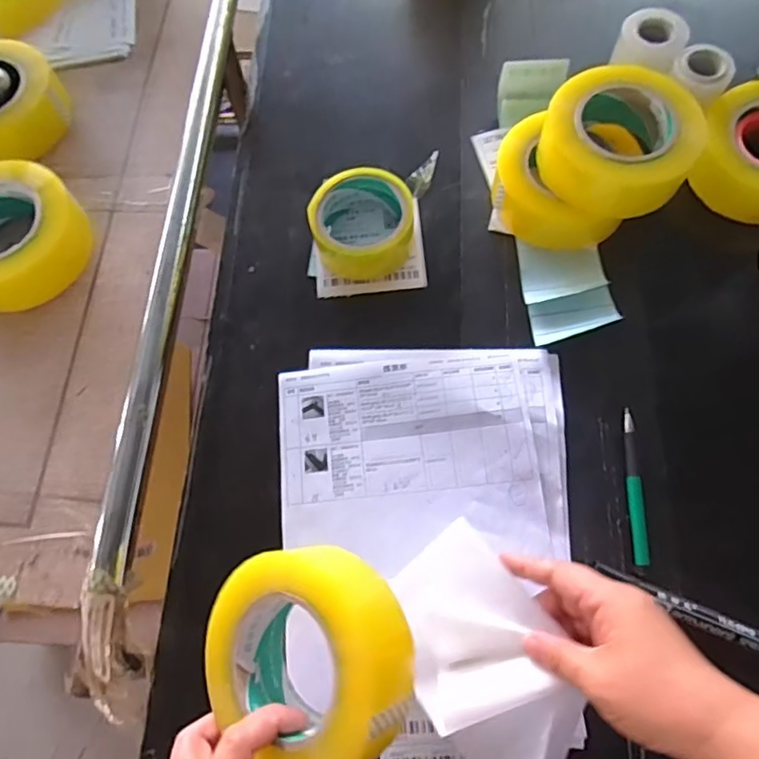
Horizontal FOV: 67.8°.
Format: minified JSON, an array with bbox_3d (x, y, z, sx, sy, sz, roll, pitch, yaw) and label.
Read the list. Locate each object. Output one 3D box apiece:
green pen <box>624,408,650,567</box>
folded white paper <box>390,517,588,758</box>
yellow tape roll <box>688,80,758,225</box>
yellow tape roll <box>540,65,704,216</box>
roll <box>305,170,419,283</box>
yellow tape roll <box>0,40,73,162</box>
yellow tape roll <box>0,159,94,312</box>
[{"bbox_3d":[0.202,0.083,0.450,0.012,0.008,0.122,2,69,1],"label":"green pen"},{"bbox_3d":[0.073,0.196,0.374,0.089,0.027,0.186,-17,68,-6],"label":"folded white paper"},{"bbox_3d":[0.362,-0.215,0.533,0.121,0.056,0.120,0,69,0],"label":"yellow tape roll"},{"bbox_3d":[0.211,-0.210,0.500,0.131,0.063,0.131,-1,85,7],"label":"yellow tape roll"},{"bbox_3d":[-0.016,-0.146,0.528,0.093,0.053,0.088,0,69,0],"label":"roll"},{"bbox_3d":[-0.370,-0.259,0.551,0.123,0.058,0.122,0,69,0],"label":"yellow tape roll"},{"bbox_3d":[-0.323,-0.126,0.495,0.123,0.057,0.129,0,69,0],"label":"yellow tape roll"}]

